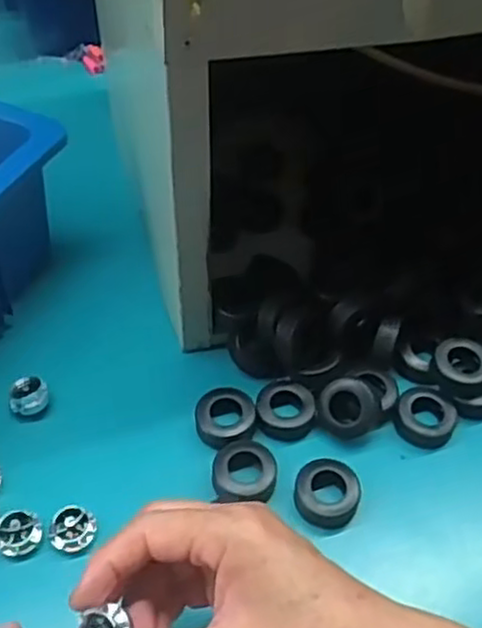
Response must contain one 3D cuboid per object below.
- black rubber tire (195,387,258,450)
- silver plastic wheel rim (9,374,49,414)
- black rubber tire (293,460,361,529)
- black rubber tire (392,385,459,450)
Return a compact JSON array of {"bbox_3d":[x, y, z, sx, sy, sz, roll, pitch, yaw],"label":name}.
[{"bbox_3d":[-0.009,0.067,0.441,0.037,0.017,0.038,2,50,-2],"label":"black rubber tire"},{"bbox_3d":[-0.132,0.053,0.447,0.023,0.019,0.021,2,50,-2],"label":"silver plastic wheel rim"},{"bbox_3d":[0.050,0.104,0.412,0.036,0.018,0.036,2,50,-2],"label":"black rubber tire"},{"bbox_3d":[0.117,0.064,0.449,0.038,0.014,0.037,2,50,-2],"label":"black rubber tire"}]

